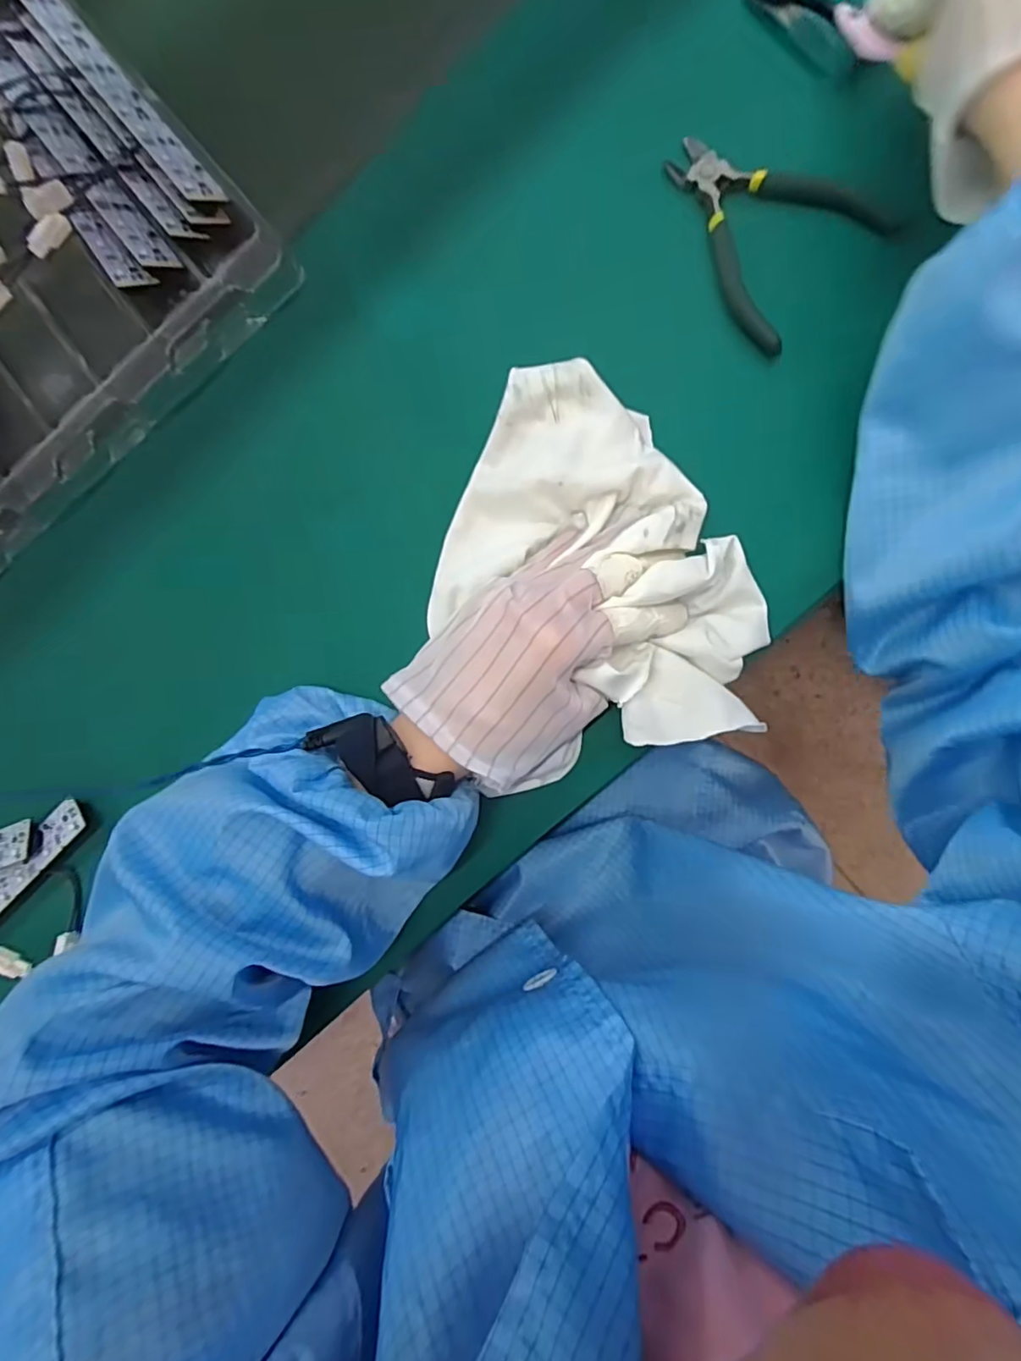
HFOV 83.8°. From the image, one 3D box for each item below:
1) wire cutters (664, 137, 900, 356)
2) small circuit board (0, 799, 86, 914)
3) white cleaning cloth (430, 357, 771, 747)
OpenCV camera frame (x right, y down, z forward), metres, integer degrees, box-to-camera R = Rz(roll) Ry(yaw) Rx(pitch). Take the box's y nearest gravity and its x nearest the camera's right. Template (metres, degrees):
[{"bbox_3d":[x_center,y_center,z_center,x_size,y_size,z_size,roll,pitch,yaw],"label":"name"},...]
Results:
[{"bbox_3d":[0.135,-0.252,0.314,0.115,0.017,0.101,42,94,6],"label":"wire cutters"},{"bbox_3d":[-0.314,0.125,0.356,0.131,0.010,0.021,-43,85,4],"label":"small circuit board"},{"bbox_3d":[0.057,-0.065,0.301,0.190,0.032,0.152,29,93,6],"label":"white cleaning cloth"}]

